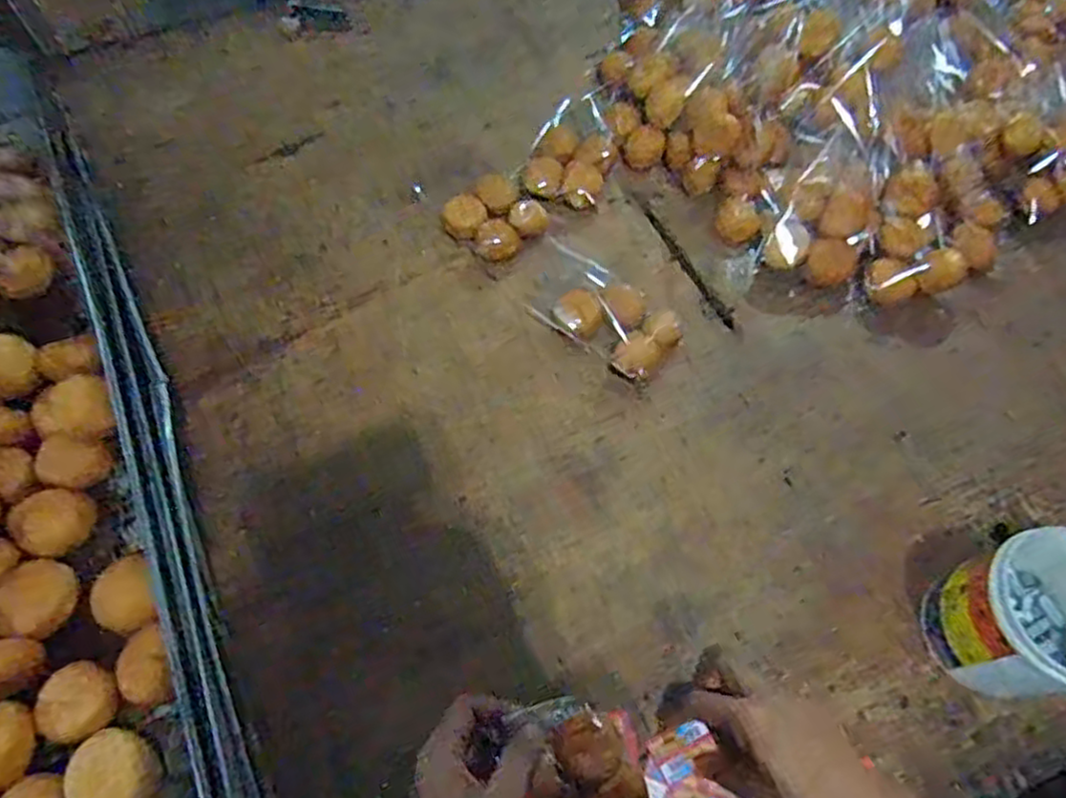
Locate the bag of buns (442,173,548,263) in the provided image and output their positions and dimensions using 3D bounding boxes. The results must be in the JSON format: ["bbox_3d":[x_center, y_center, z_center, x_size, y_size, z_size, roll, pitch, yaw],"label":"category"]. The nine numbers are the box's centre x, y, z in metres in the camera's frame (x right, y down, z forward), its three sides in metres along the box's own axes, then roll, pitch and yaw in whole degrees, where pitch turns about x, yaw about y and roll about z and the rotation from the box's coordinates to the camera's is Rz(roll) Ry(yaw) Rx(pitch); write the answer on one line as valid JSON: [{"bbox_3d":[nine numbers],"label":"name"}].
[{"bbox_3d":[-0.041,-0.207,0.812,0.093,0.030,0.105,-41,69,-19],"label":"bag of buns"}]

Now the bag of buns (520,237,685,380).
[{"bbox_3d":[0.071,-0.092,0.752,0.165,0.038,0.092,34,67,17],"label":"bag of buns"}]

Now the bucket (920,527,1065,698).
[{"bbox_3d":[0.378,0.168,0.553,0.101,0.136,0.095,0,62,0],"label":"bucket"}]

